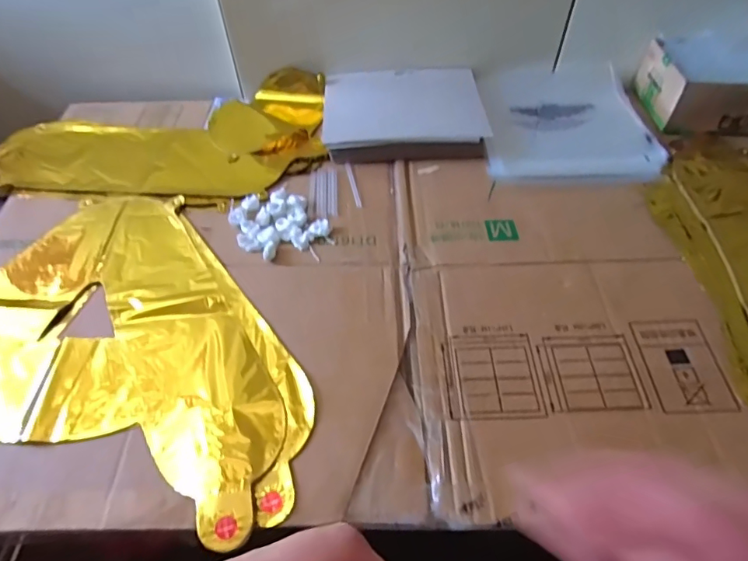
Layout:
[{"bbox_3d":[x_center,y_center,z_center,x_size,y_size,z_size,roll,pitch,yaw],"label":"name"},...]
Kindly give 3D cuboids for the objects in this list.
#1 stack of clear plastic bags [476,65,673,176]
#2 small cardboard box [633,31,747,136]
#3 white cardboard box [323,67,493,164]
[{"bbox_3d":[0.252,-0.220,0.652,0.209,0.022,0.238,1,52,1],"label":"stack of clear plastic bags"},{"bbox_3d":[0.462,-0.264,0.645,0.182,0.064,0.134,5,52,4],"label":"small cardboard box"},{"bbox_3d":[0.038,-0.225,0.644,0.202,0.032,0.163,-1,52,-1],"label":"white cardboard box"}]

